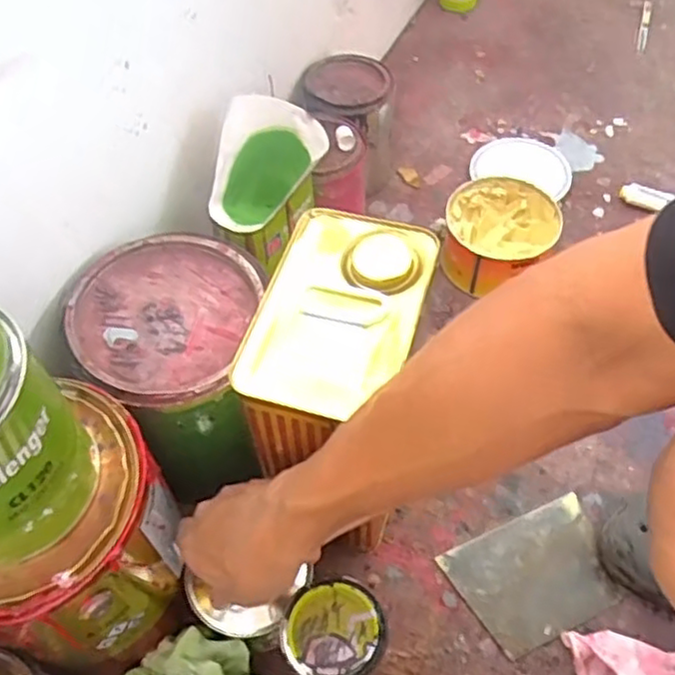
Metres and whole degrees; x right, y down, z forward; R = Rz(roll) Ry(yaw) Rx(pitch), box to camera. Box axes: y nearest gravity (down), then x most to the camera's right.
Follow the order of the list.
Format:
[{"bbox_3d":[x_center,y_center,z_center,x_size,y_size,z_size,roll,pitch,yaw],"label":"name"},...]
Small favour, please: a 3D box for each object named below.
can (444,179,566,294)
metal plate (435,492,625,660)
[{"bbox_3d":[0.180,-0.113,0.771,0.117,0.071,0.124,-1,56,1],"label":"can"},{"bbox_3d":[0.172,0.209,0.604,0.132,0.010,0.098,-21,65,-9],"label":"metal plate"}]

